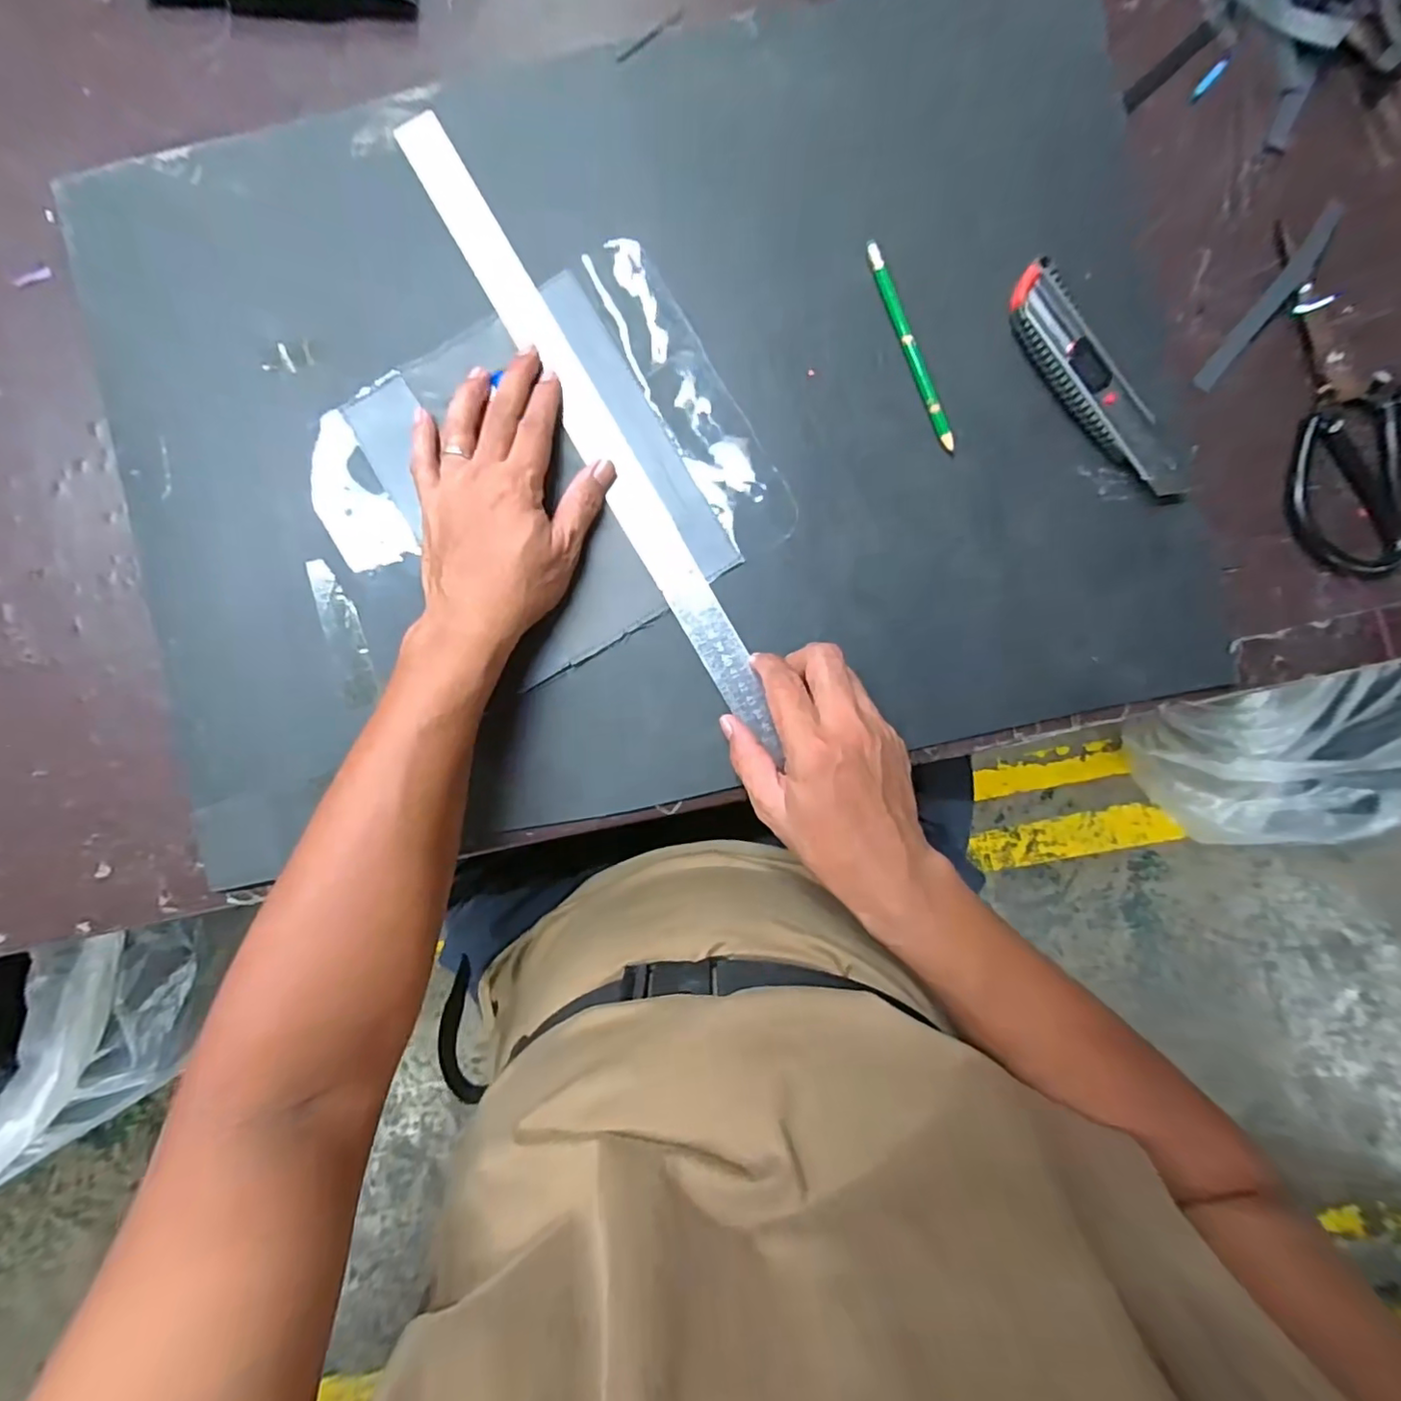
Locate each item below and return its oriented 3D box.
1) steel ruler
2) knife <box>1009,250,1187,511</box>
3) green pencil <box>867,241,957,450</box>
[{"bbox_3d":[-0.067,-0.172,0.380,0.031,0.006,0.447,-30,90,0],"label":"steel ruler"},{"bbox_3d":[0.244,-0.192,0.364,0.038,0.013,0.164,-36,90,2],"label":"knife"},{"bbox_3d":[0.131,-0.220,0.371,0.008,0.004,0.136,-21,91,2],"label":"green pencil"}]

